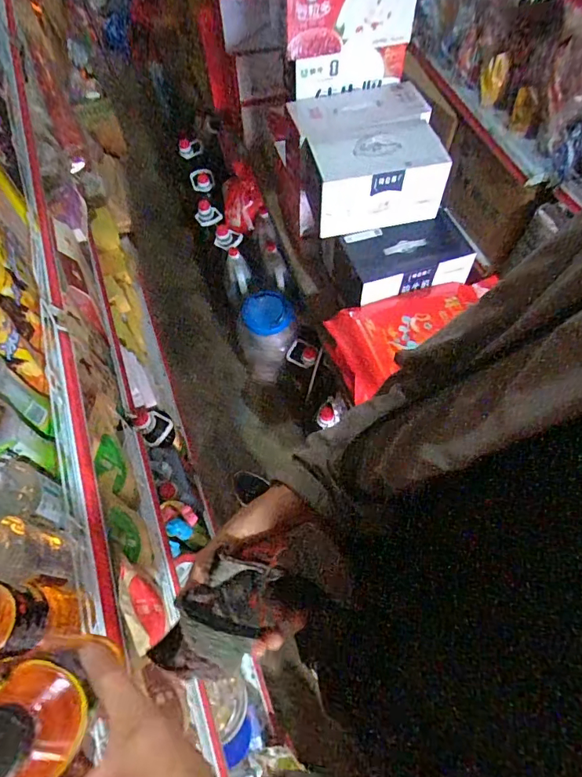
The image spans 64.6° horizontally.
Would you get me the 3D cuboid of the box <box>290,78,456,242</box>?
[{"bbox_3d":[0.176,-0.547,1.098,0.305,0.152,0.354,-10,62,-4],"label":"box"}]

